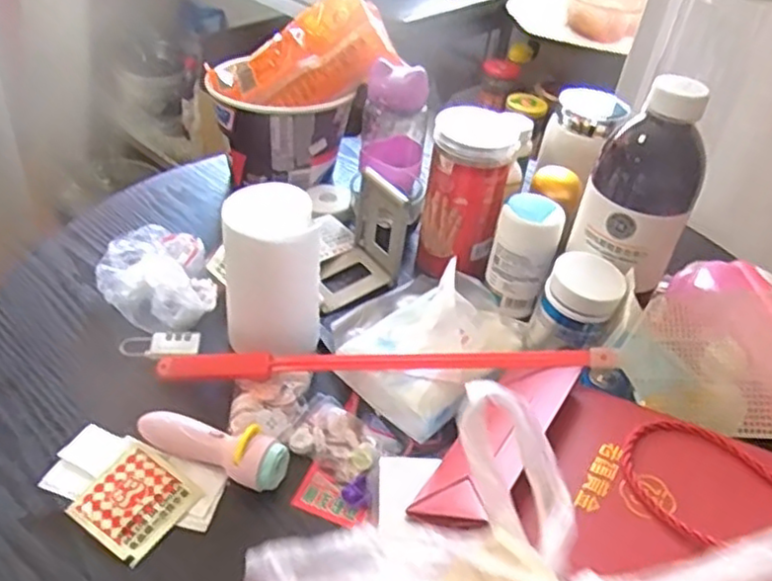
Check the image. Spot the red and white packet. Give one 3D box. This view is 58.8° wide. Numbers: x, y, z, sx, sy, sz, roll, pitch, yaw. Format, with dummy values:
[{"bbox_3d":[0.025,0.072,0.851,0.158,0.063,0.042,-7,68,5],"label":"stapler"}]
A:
[{"bbox_3d":[-0.167,0.140,0.456,0.064,0.008,0.063,27,43,22],"label":"red and white packet"}]

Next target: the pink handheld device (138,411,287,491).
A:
[{"bbox_3d":[-0.123,0.105,0.477,0.106,0.031,0.028,19,41,14],"label":"pink handheld device"}]

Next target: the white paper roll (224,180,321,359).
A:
[{"bbox_3d":[-0.091,-0.017,0.539,0.070,0.109,0.069,4,39,-4],"label":"white paper roll"}]

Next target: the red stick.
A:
[{"bbox_3d":[-0.011,0.054,0.517,0.341,0.015,0.021,-2,38,12],"label":"red stick"}]

